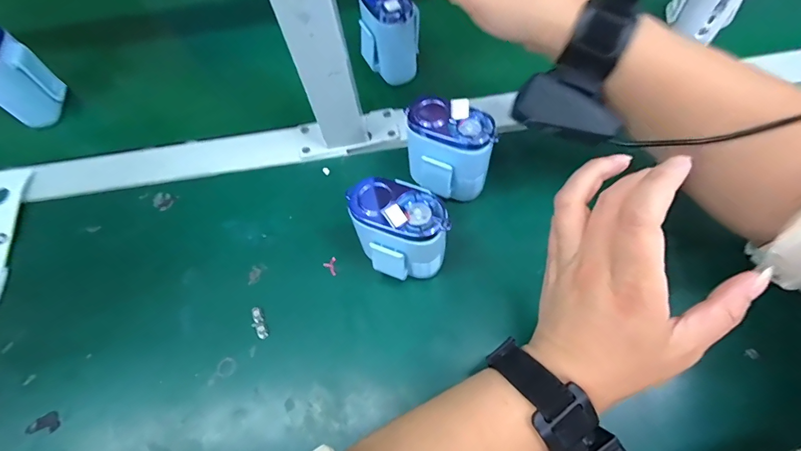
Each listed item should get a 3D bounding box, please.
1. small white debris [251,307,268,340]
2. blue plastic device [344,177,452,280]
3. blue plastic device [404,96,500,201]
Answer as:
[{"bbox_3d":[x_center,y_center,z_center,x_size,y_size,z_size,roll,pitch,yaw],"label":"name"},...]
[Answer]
[{"bbox_3d":[-0.114,0.078,0.318,0.009,0.007,0.025,-21,65,-8],"label":"small white debris"},{"bbox_3d":[0.001,0.006,0.300,0.072,0.089,0.053,19,67,11],"label":"blue plastic device"},{"bbox_3d":[0.038,-0.057,0.323,0.066,0.090,0.038,9,65,7],"label":"blue plastic device"}]

